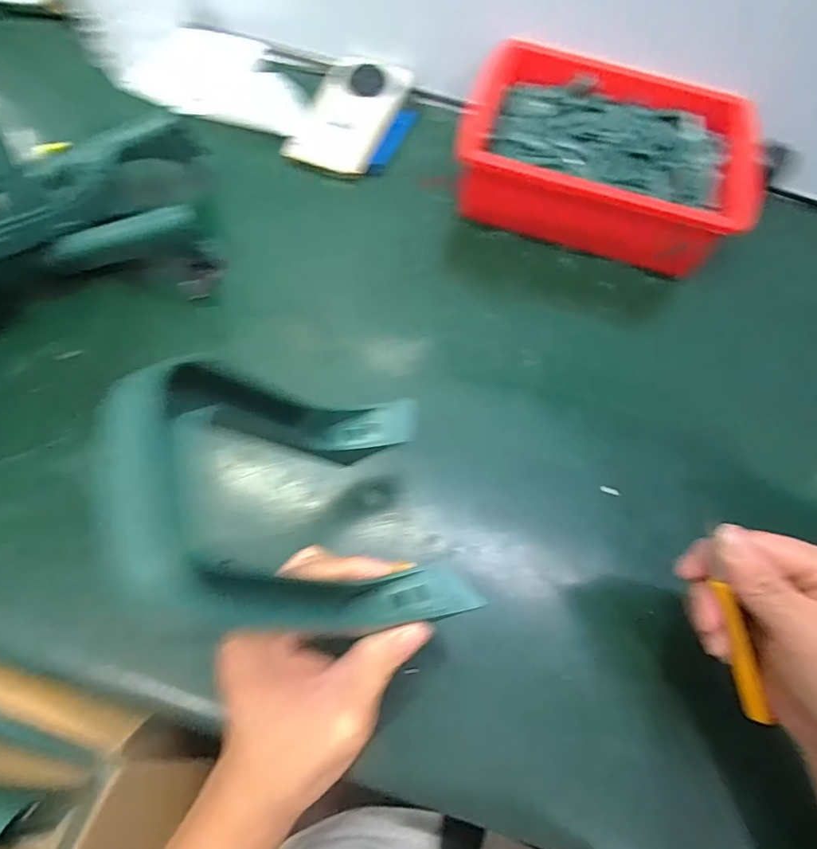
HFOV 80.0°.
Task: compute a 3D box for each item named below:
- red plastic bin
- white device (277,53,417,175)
[{"bbox_3d":[0.184,-0.252,0.470,0.253,0.077,0.178,21,68,6],"label":"red plastic bin"},{"bbox_3d":[-0.058,-0.324,0.508,0.087,0.019,0.154,20,65,5],"label":"white device"}]

